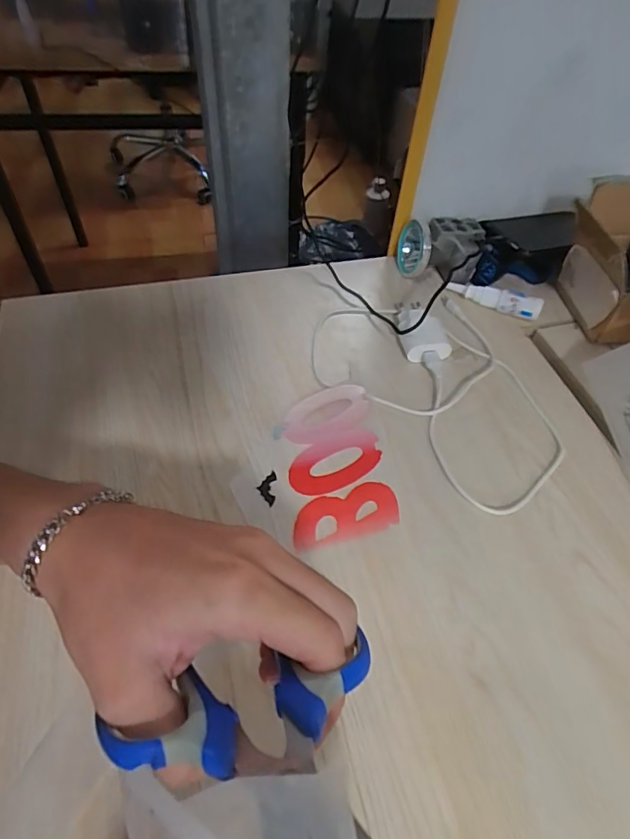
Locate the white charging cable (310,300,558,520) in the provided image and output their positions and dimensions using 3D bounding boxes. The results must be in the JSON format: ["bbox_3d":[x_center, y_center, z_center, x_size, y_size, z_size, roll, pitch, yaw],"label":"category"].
[{"bbox_3d":[0.120,-0.048,0.455,0.186,0.028,0.252,-37,61,-28],"label":"white charging cable"}]

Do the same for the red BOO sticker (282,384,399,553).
[{"bbox_3d":[0.015,0.030,0.398,0.078,0.005,0.141,-6,52,-8],"label":"red BOO sticker"}]

